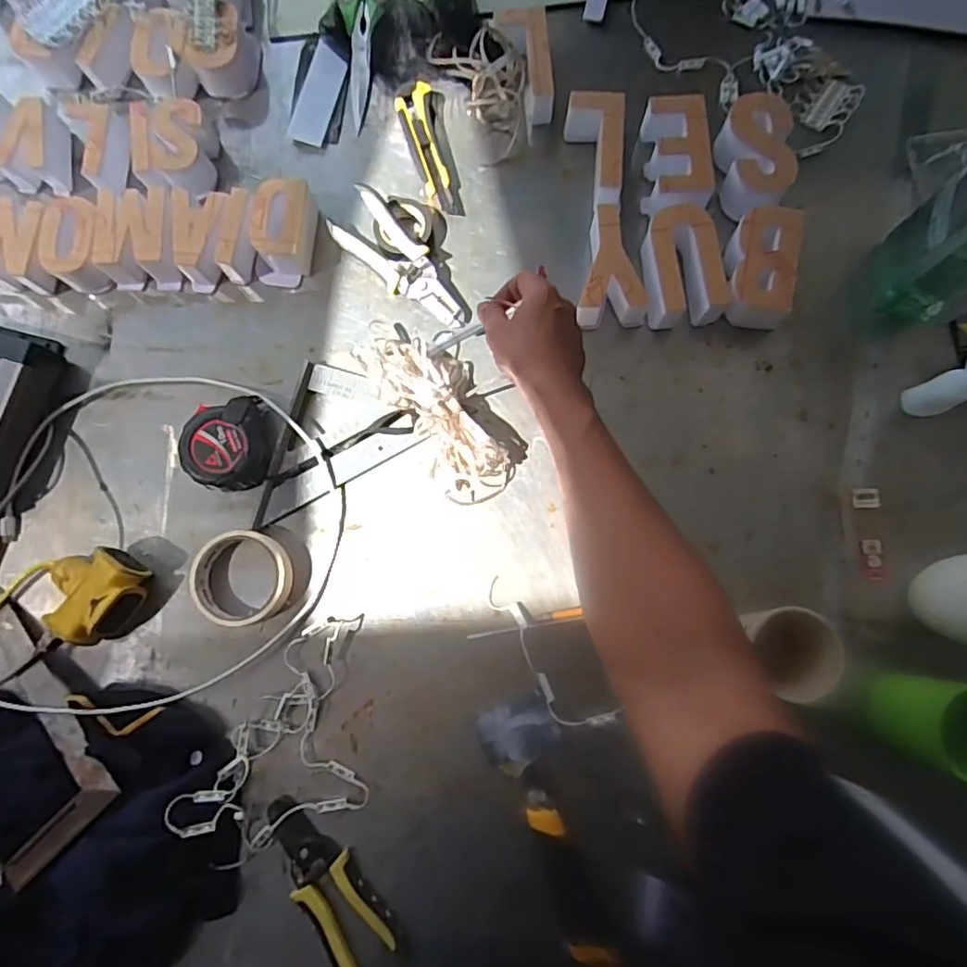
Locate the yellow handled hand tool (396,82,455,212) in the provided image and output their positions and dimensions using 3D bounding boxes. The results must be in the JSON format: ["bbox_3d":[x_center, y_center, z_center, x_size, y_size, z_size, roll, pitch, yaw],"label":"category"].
[{"bbox_3d":[-0.064,-0.365,0.646,0.039,0.022,0.148,-12,79,-1],"label":"yellow handled hand tool"}]

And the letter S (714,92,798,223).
[{"bbox_3d":[0.281,-0.335,0.620,0.063,0.046,0.135,-1,79,1],"label":"letter S"}]

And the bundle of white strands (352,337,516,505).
[{"bbox_3d":[-0.043,-0.067,0.585,0.068,0.032,0.182,-33,80,-5],"label":"bundle of white strands"}]

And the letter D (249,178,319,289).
[{"bbox_3d":[-0.208,-0.264,0.620,0.058,0.046,0.096,10,80,3],"label":"letter D"}]

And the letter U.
[{"bbox_3d":[0.200,-0.217,0.601,0.077,0.051,0.115,-1,79,1],"label":"letter U"}]

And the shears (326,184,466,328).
[{"bbox_3d":[-0.082,-0.230,0.616,0.173,0.030,0.065,43,83,8],"label":"shears"}]

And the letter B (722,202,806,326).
[{"bbox_3d":[0.276,-0.216,0.603,0.066,0.047,0.116,12,80,3],"label":"letter B"}]

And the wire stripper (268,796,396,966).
[{"bbox_3d":[-0.141,0.351,0.527,0.056,0.012,0.155,-37,81,-5],"label":"wire stripper"}]

